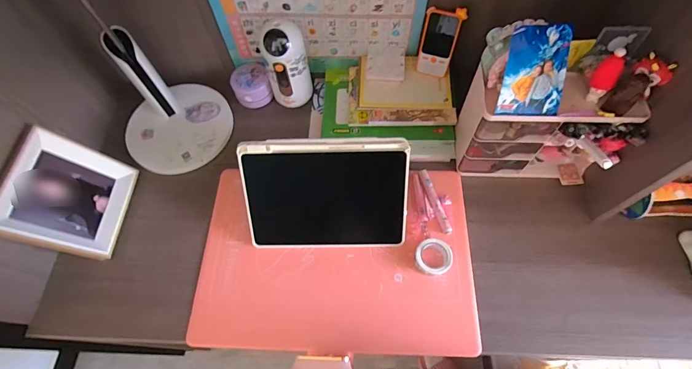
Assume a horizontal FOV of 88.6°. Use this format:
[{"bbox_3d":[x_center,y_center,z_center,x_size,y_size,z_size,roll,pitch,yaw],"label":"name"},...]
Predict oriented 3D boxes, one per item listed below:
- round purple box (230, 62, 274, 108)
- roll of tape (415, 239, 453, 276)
[{"bbox_3d":[-0.197,-0.211,0.743,0.078,0.044,0.089,-18,64,-6],"label":"round purple box"},{"bbox_3d":[0.148,0.120,0.598,0.062,0.018,0.061,-1,64,2],"label":"roll of tape"}]

